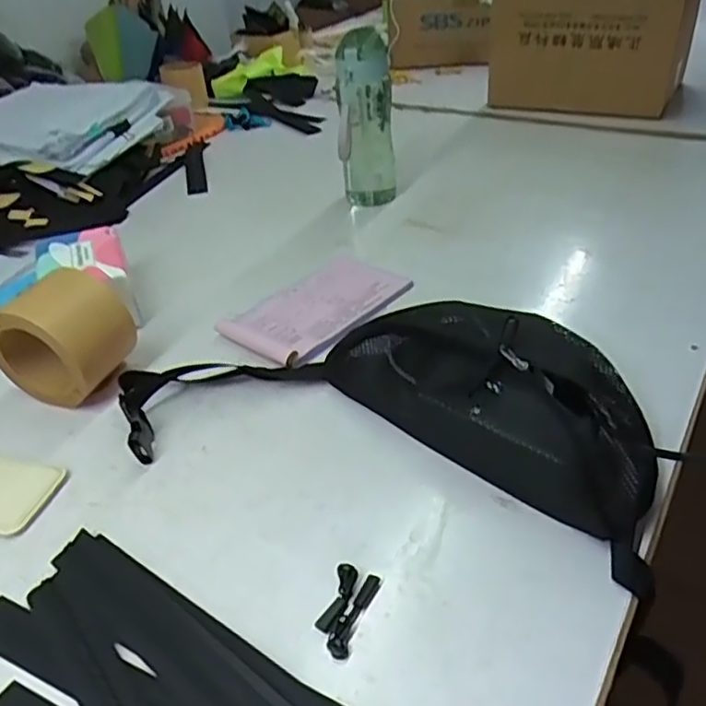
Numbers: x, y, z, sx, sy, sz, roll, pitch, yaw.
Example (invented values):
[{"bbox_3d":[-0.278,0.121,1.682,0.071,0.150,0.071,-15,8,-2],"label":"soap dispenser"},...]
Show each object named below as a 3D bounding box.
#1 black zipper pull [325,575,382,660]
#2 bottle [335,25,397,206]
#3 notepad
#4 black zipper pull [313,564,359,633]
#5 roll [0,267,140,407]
[{"bbox_3d":[0.000,0.166,0.407,0.015,0.004,0.059,14,42,21],"label":"black zipper pull"},{"bbox_3d":[0.017,-0.305,0.841,0.072,0.218,0.060,2,39,7],"label":"bottle"},{"bbox_3d":[-0.036,-0.051,0.684,0.119,0.017,0.185,23,46,30],"label":"notepad"},{"bbox_3d":[-0.010,0.159,0.415,0.014,0.007,0.047,11,41,18],"label":"black zipper pull"},{"bbox_3d":[-0.269,-0.018,0.591,0.113,0.115,0.078,10,40,17],"label":"roll"}]

